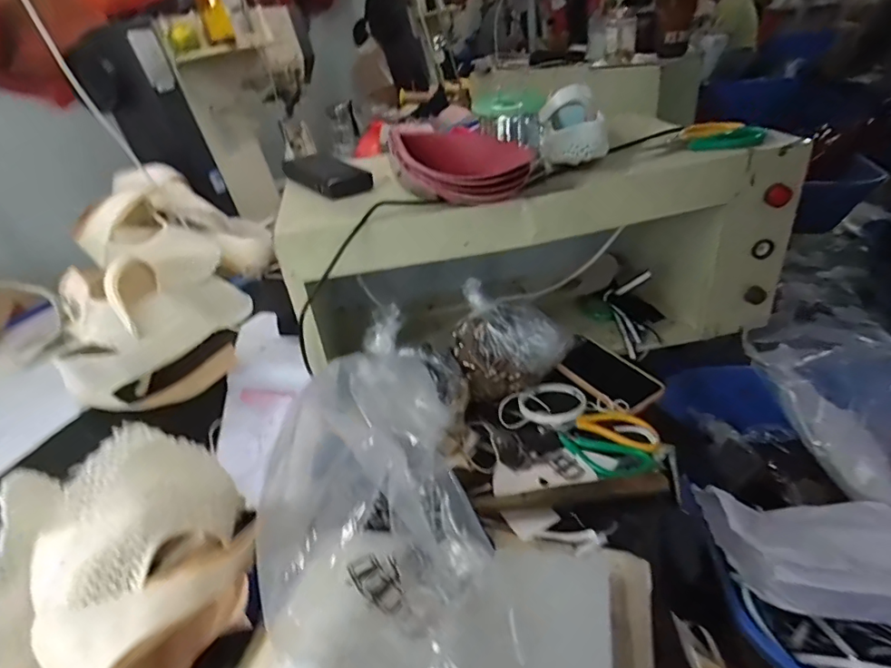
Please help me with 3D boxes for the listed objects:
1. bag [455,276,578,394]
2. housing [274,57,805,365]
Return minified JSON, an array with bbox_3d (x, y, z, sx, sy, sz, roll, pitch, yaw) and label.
[{"bbox_3d":[0.093,0.010,0.716,0.165,0.135,0.085,-5,32,4],"label":"bag"},{"bbox_3d":[0.121,-0.121,0.781,0.648,0.275,0.270,-11,32,-5],"label":"housing"}]

